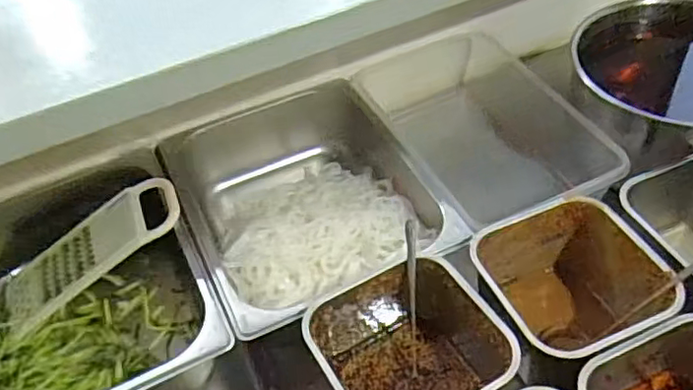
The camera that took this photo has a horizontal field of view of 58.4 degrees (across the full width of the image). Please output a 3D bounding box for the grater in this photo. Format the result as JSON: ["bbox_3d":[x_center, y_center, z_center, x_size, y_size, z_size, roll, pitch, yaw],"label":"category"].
[{"bbox_3d":[-0.293,0.066,0.709,0.233,0.028,0.098,-36,48,6],"label":"grater"}]

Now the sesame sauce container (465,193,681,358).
[{"bbox_3d":[0.220,0.105,0.628,0.156,0.123,0.161,-22,48,-14],"label":"sesame sauce container"}]

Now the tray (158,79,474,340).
[{"bbox_3d":[-0.049,0.014,0.744,0.263,0.095,0.328,-22,48,-14],"label":"tray"}]

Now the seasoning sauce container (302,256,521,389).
[{"bbox_3d":[0.059,0.158,0.582,0.153,0.102,0.154,-25,48,-16],"label":"seasoning sauce container"}]

